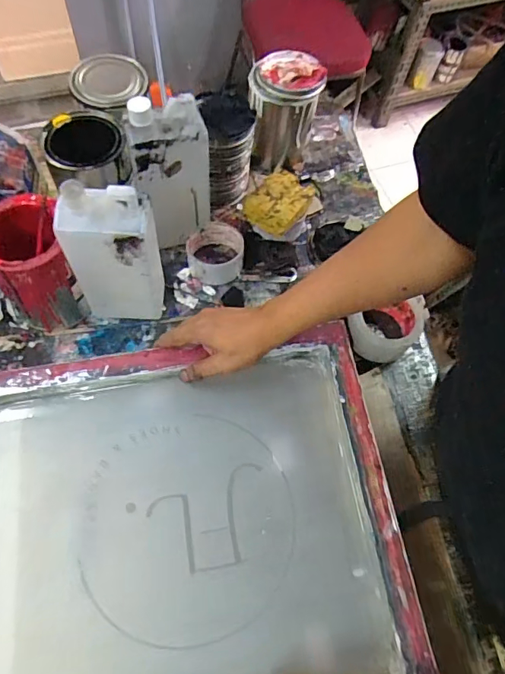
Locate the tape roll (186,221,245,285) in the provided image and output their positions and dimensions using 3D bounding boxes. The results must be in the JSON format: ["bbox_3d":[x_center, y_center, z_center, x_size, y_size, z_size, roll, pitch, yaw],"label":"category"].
[{"bbox_3d":[-0.054,-0.122,0.692,0.081,0.051,0.078,2,63,-3],"label":"tape roll"}]

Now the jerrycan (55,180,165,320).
[{"bbox_3d":[-0.158,-0.092,0.566,0.107,0.214,0.056,2,63,-3],"label":"jerrycan"}]

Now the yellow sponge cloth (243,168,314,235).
[{"bbox_3d":[0.041,-0.195,0.677,0.070,0.025,0.100,36,66,14],"label":"yellow sponge cloth"}]

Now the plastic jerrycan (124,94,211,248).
[{"bbox_3d":[-0.105,-0.209,0.629,0.096,0.205,0.058,-8,64,-8],"label":"plastic jerrycan"}]

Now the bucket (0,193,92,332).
[{"bbox_3d":[-0.272,-0.084,0.597,0.093,0.149,0.101,2,63,-3],"label":"bucket"}]

